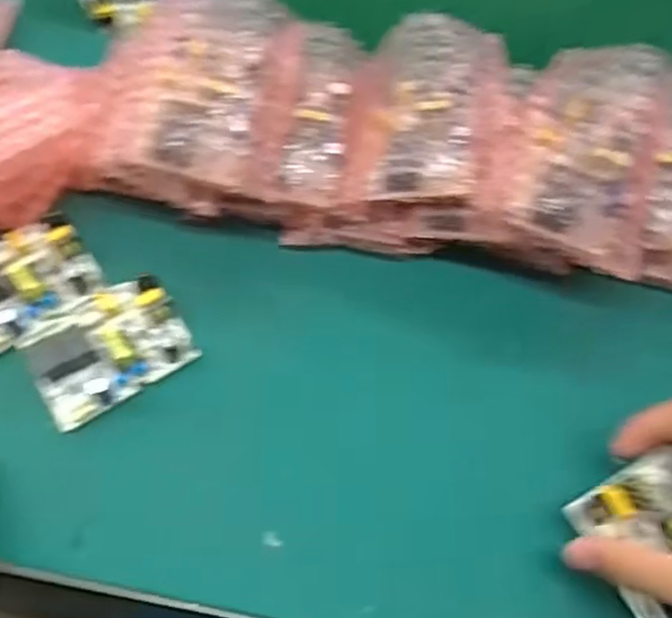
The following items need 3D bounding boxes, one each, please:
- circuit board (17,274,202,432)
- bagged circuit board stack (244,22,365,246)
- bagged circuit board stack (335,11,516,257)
[{"bbox_3d":[-0.124,0.019,0.379,0.082,0.023,0.054,-30,68,-16],"label":"circuit board"},{"bbox_3d":[-0.014,-0.105,0.406,0.064,0.043,0.127,4,83,0],"label":"bagged circuit board stack"},{"bbox_3d":[0.053,-0.100,0.410,0.093,0.076,0.114,8,63,2],"label":"bagged circuit board stack"}]

